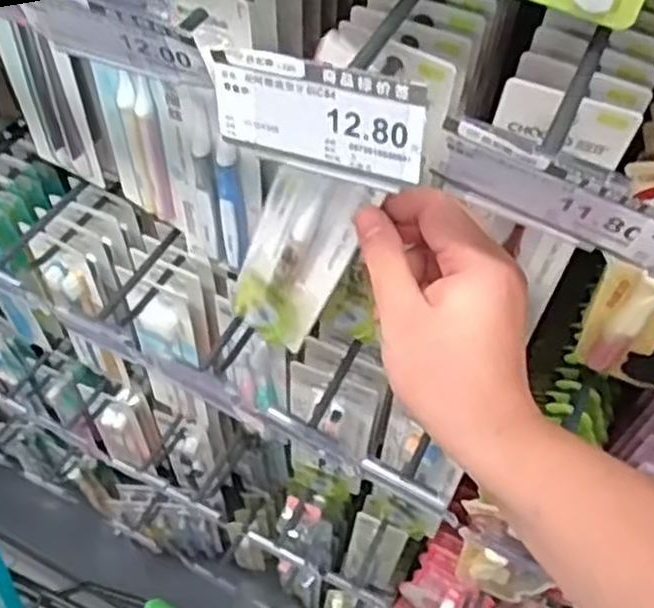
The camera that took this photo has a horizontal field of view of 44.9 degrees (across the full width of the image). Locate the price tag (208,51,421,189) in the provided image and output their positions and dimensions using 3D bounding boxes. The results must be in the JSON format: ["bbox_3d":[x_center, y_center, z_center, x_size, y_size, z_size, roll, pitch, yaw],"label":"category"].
[{"bbox_3d":[-0.004,-0.071,0.299,0.084,0.042,0.004,15,42,19],"label":"price tag"}]

